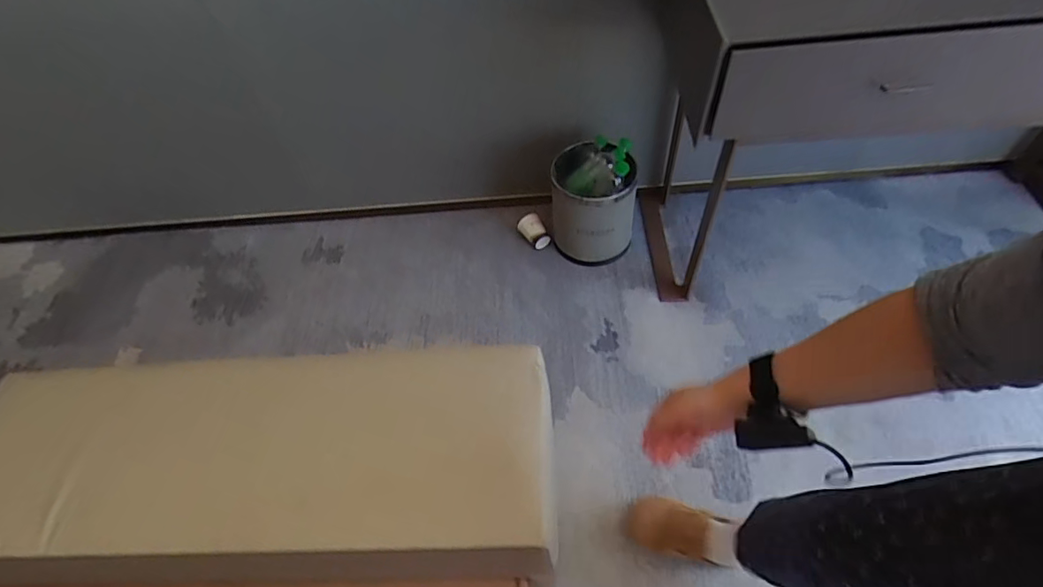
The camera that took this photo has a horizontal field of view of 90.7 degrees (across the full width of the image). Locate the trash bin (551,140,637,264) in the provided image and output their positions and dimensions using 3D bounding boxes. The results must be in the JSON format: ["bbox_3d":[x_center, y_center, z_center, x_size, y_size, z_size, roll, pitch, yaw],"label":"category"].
[{"bbox_3d":[0.204,-0.268,1.482,0.222,0.308,0.232,-2,54,3],"label":"trash bin"}]

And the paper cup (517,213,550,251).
[{"bbox_3d":[0.039,-0.186,1.565,0.064,0.072,0.106,-27,57,-15],"label":"paper cup"}]

